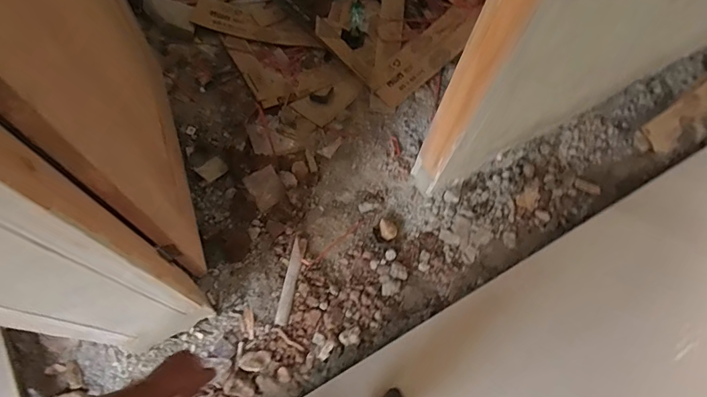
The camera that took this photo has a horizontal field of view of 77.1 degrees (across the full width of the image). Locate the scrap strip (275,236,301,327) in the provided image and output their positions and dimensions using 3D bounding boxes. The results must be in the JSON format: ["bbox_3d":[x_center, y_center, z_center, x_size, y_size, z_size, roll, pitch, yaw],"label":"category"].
[{"bbox_3d":[-0.197,0.259,1.389,0.038,0.010,0.267,10,71,3],"label":"scrap strip"}]

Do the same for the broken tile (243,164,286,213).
[{"bbox_3d":[-0.294,-0.036,1.489,0.104,0.018,0.132,-31,73,-11],"label":"broken tile"}]

